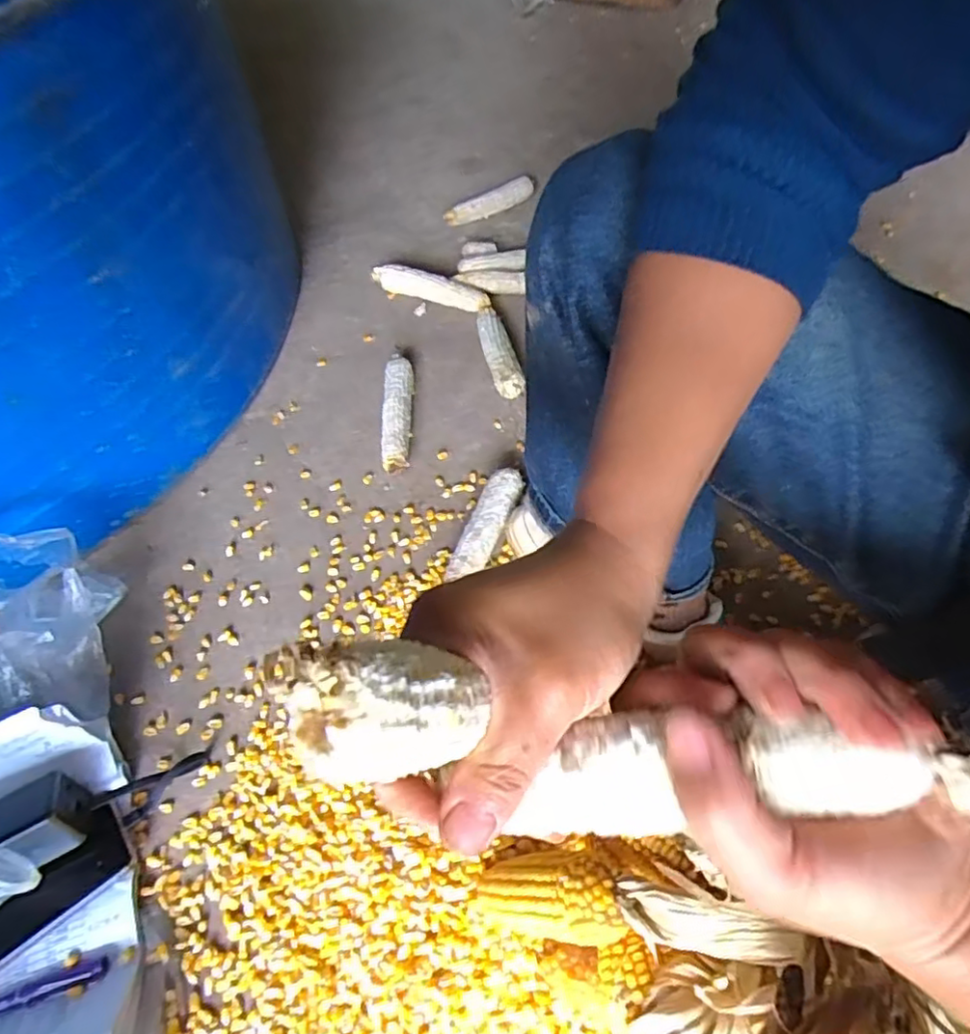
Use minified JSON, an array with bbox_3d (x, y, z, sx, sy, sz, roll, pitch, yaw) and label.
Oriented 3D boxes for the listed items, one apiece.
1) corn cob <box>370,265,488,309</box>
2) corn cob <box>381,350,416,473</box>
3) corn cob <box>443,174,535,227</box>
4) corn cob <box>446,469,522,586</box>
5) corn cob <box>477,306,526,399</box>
[{"bbox_3d":[-0.080,-0.341,0.939,0.187,0.039,0.030,18,62,14],"label":"corn cob"},{"bbox_3d":[-0.112,-0.134,0.809,0.036,0.037,0.180,-3,59,2],"label":"corn cob"},{"bbox_3d":[0.010,-0.539,1.071,0.176,0.041,0.028,-31,60,-14],"label":"corn cob"},{"bbox_3d":[0.002,0.013,0.710,0.040,0.039,0.158,18,62,14],"label":"corn cob"},{"bbox_3d":[0.016,-0.232,0.867,0.039,0.032,0.165,-15,59,-5],"label":"corn cob"}]

